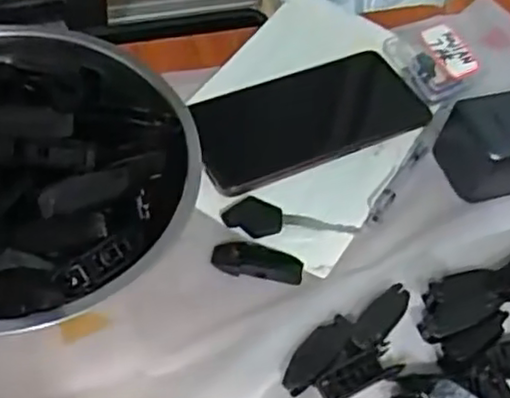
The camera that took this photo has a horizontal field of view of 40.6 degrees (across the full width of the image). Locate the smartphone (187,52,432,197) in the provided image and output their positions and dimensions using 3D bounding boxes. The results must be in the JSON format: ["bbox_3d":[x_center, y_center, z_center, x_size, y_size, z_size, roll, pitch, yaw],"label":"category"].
[{"bbox_3d":[0.036,-0.057,0.482,0.164,0.008,0.078,-20,58,-22],"label":"smartphone"}]

